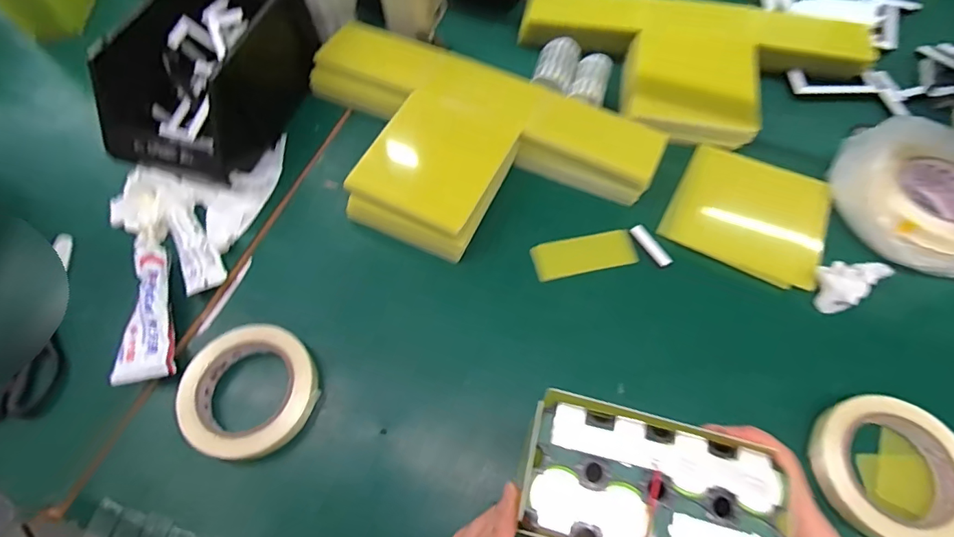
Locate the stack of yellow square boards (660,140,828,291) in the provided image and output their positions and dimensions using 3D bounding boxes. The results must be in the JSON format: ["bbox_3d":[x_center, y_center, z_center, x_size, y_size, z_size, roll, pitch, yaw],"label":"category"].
[{"bbox_3d":[0.294,-0.064,0.507,0.154,0.005,0.146,27,66,15],"label":"stack of yellow square boards"}]

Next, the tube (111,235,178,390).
[{"bbox_3d":[-0.319,0.037,0.462,0.039,0.032,0.152,-17,63,-7],"label":"tube"}]

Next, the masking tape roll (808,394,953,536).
[{"bbox_3d":[0.337,0.166,0.389,0.108,0.038,0.111,-1,63,2],"label":"masking tape roll"}]

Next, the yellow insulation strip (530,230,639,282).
[{"bbox_3d":[0.112,-0.016,0.502,0.107,0.004,0.044,-11,62,-4],"label":"yellow insulation strip"}]

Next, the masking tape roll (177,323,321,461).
[{"bbox_3d":[-0.202,0.110,0.426,0.115,0.032,0.115,-1,62,1],"label":"masking tape roll"}]

